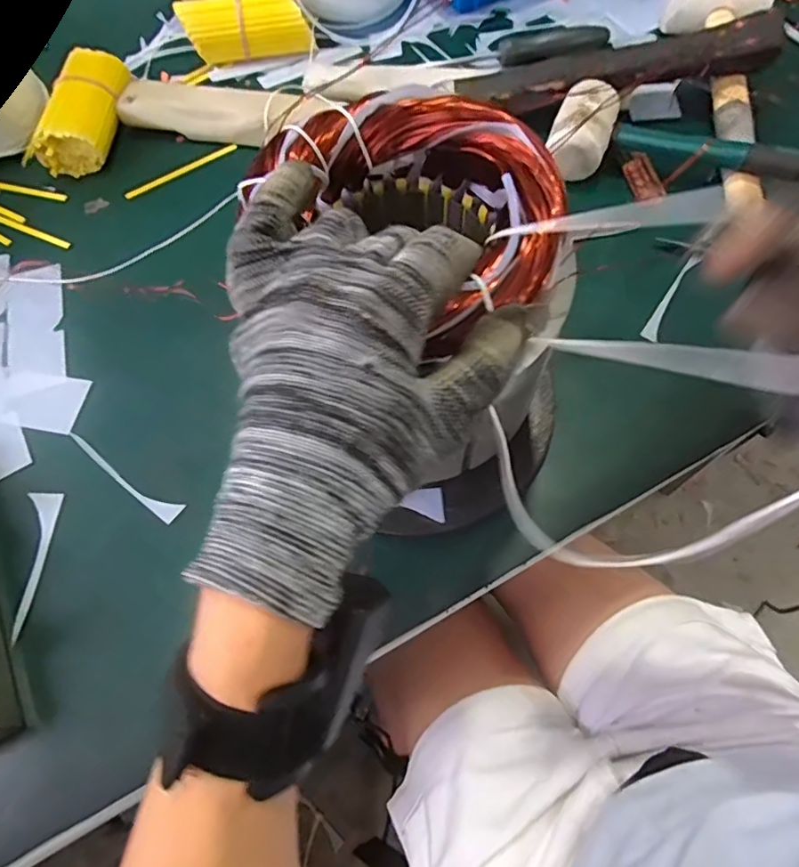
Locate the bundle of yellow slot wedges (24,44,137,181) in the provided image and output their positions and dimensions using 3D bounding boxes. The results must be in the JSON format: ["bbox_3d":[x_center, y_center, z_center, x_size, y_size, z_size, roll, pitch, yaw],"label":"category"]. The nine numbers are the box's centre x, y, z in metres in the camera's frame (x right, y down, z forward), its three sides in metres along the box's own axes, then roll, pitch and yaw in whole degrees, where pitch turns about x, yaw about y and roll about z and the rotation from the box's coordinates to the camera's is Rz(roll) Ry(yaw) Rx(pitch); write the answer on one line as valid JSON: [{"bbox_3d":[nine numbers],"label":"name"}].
[{"bbox_3d":[-0.285,-0.289,0.500,0.052,0.048,0.132,9,67,6],"label":"bundle of yellow slot wedges"}]

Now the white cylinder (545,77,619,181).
[{"bbox_3d":[0.152,-0.251,0.455,0.047,0.042,0.072,21,83,3],"label":"white cylinder"}]

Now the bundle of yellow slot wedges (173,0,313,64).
[{"bbox_3d":[-0.151,-0.397,0.539,0.121,0.045,0.038,-7,67,-1],"label":"bundle of yellow slot wedges"}]

